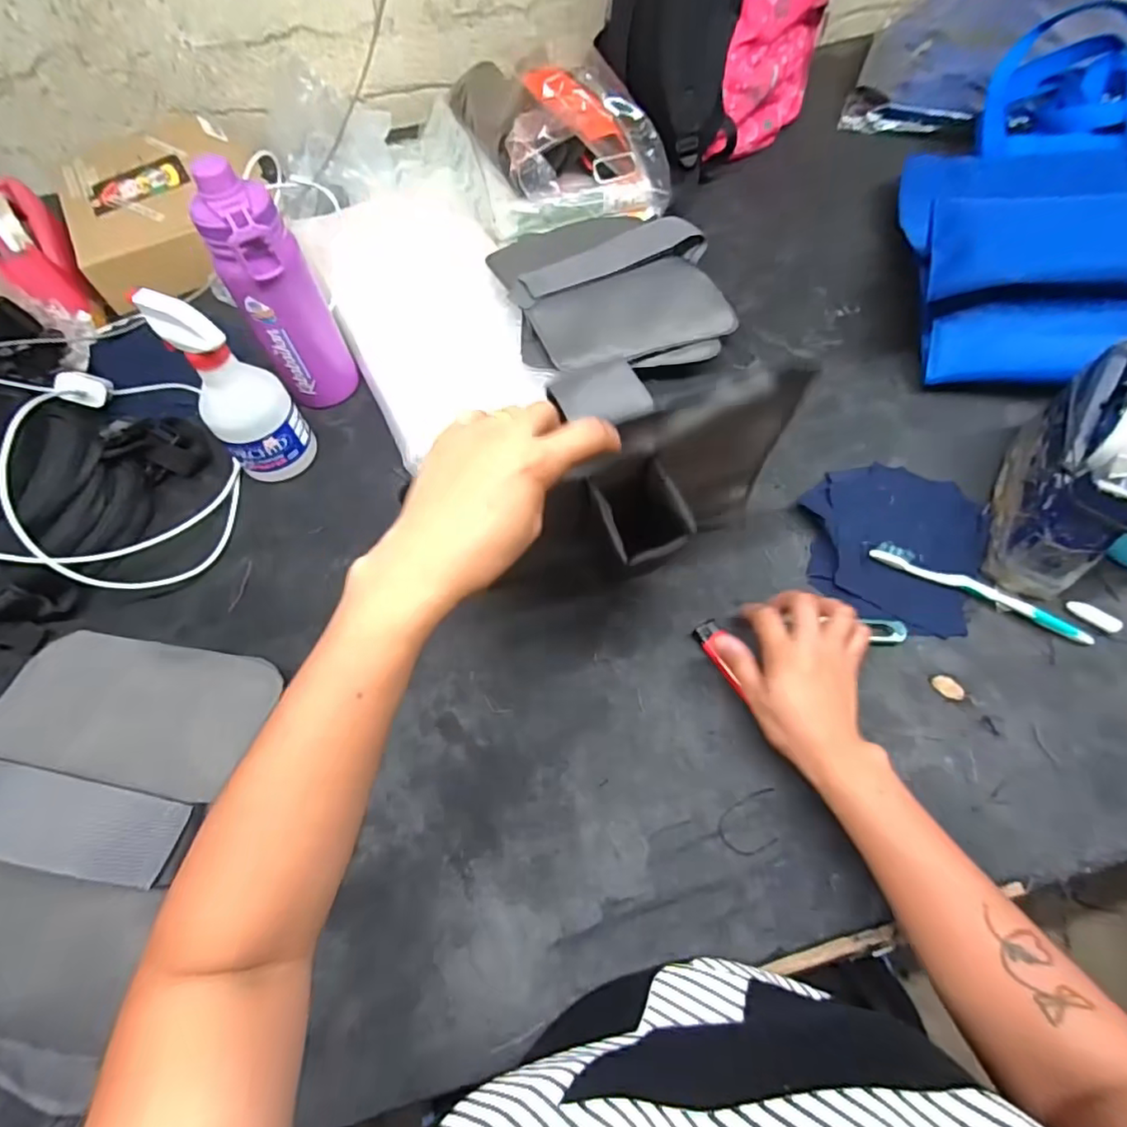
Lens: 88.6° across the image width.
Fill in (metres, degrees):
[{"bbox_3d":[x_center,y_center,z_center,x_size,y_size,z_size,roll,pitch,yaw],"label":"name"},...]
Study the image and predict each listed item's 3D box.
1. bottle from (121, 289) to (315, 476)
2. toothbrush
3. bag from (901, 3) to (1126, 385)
[{"bbox_3d":[-0.312,-0.161,0.550,0.077,0.186,0.072,-41,66,-18],"label":"bottle"},{"bbox_3d":[0.354,0.023,0.493,0.174,0.011,0.020,26,68,15],"label":"toothbrush"},{"bbox_3d":[0.630,-0.452,0.656,0.417,0.151,0.637,13,66,9],"label":"bag"}]

